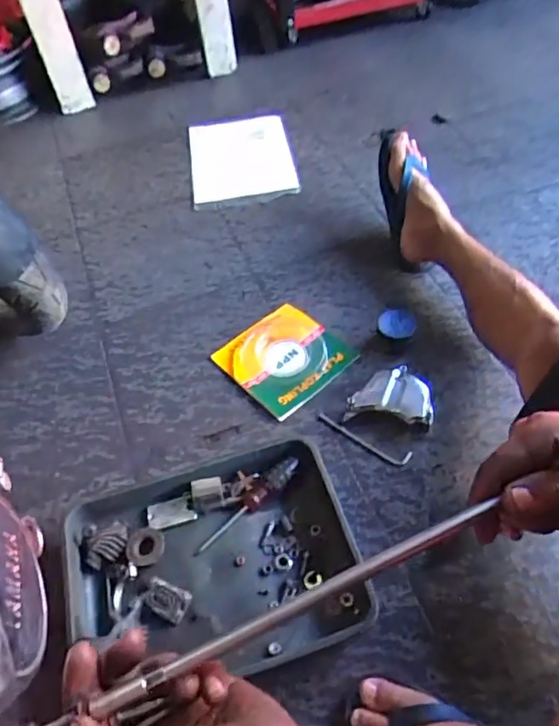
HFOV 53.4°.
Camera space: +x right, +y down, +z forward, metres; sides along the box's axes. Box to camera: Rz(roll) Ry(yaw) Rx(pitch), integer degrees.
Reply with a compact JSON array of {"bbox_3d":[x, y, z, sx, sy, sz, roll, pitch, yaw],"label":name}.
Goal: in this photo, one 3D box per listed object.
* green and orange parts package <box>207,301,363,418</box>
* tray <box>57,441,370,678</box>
[{"bbox_3d":[0.009,-0.013,0.934,0.178,0.014,0.173,-38,59,-22],"label":"green and orange parts package"},{"bbox_3d":[-0.089,0.260,0.716,0.364,0.043,0.265,-13,53,-5],"label":"tray"}]

